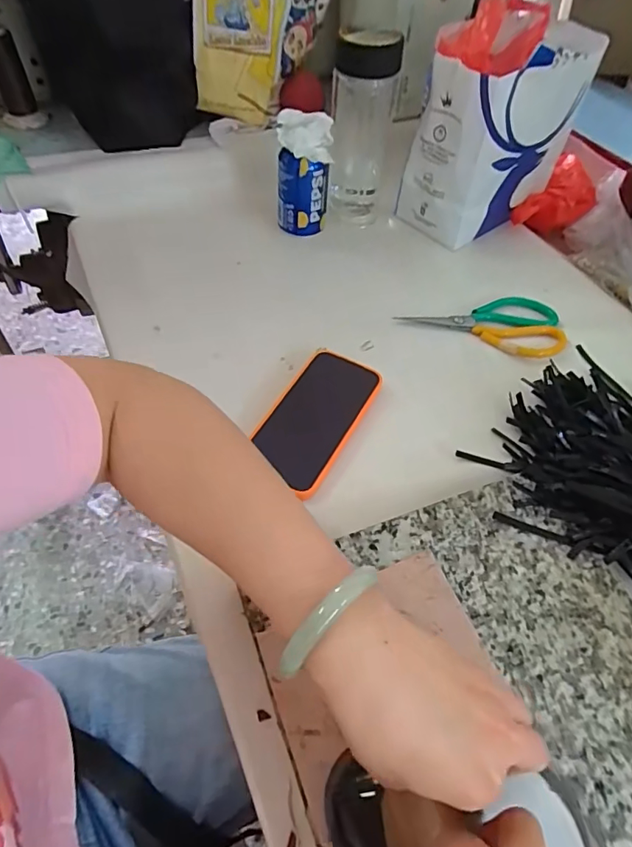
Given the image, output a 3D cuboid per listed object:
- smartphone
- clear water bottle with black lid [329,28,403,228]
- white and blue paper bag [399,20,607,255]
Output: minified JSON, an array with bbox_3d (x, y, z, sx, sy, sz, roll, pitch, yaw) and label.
[{"bbox_3d":[-0.002,-0.009,0.487,0.079,0.014,0.164,25,55,14],"label":"smartphone"},{"bbox_3d":[0.056,-0.369,0.628,0.070,0.211,0.062,10,53,4],"label":"clear water bottle with black lid"},{"bbox_3d":[0.234,-0.368,0.651,0.215,0.208,0.109,-27,59,-22],"label":"white and blue paper bag"}]

